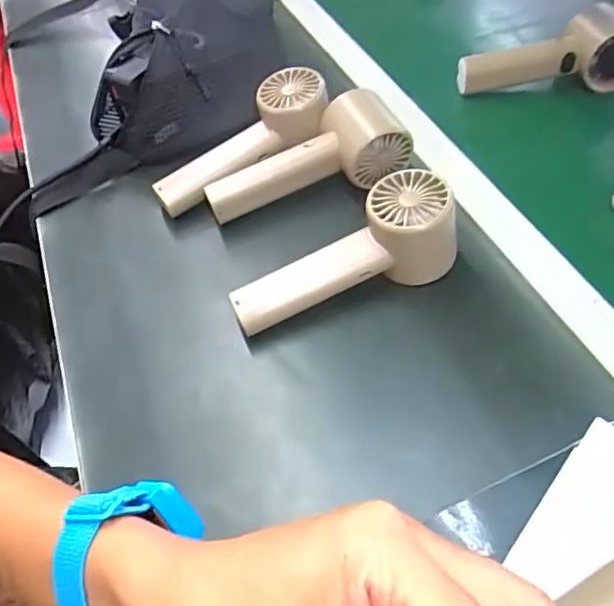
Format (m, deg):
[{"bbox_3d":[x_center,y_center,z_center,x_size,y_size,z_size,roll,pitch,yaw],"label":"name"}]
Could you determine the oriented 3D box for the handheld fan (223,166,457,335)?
[{"bbox_3d":[0.026,-0.026,0.397,0.157,0.057,0.054,-27,53,3],"label":"handheld fan"}]

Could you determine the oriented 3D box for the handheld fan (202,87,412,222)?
[{"bbox_3d":[0.000,-0.104,0.447,0.151,0.063,0.056,-22,54,-13],"label":"handheld fan"}]

